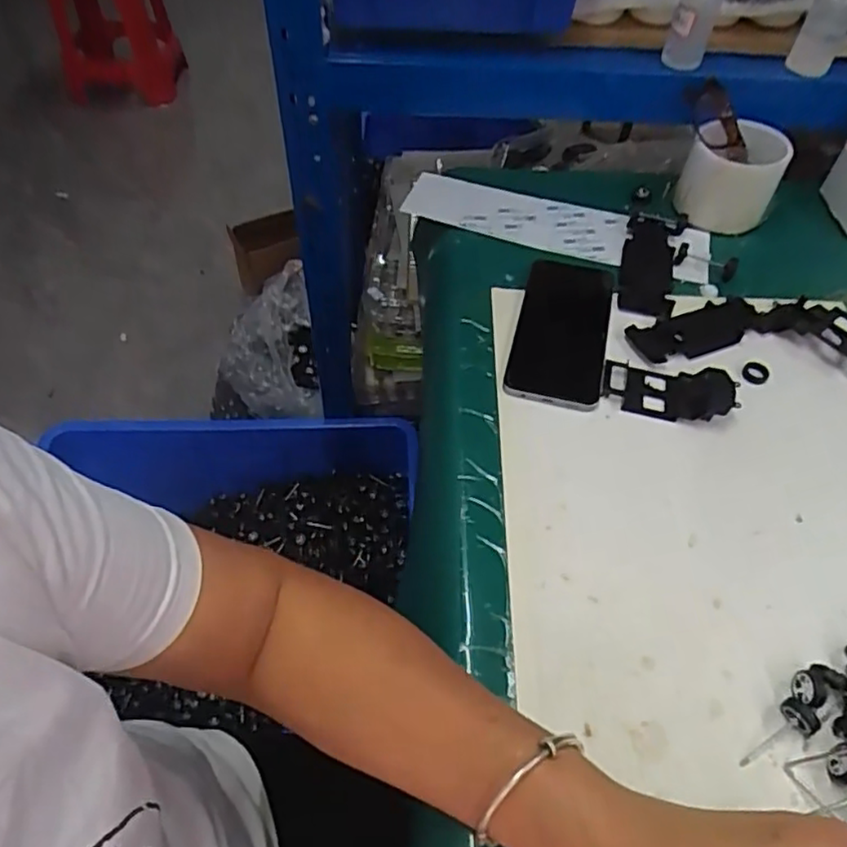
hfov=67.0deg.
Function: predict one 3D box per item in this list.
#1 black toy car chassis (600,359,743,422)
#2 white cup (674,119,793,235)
[{"bbox_3d":[0.188,-0.027,0.492,0.094,0.017,0.049,7,53,5],"label":"black toy car chassis"},{"bbox_3d":[0.298,-0.237,0.614,0.078,0.083,0.085,0,53,0],"label":"white cup"}]

